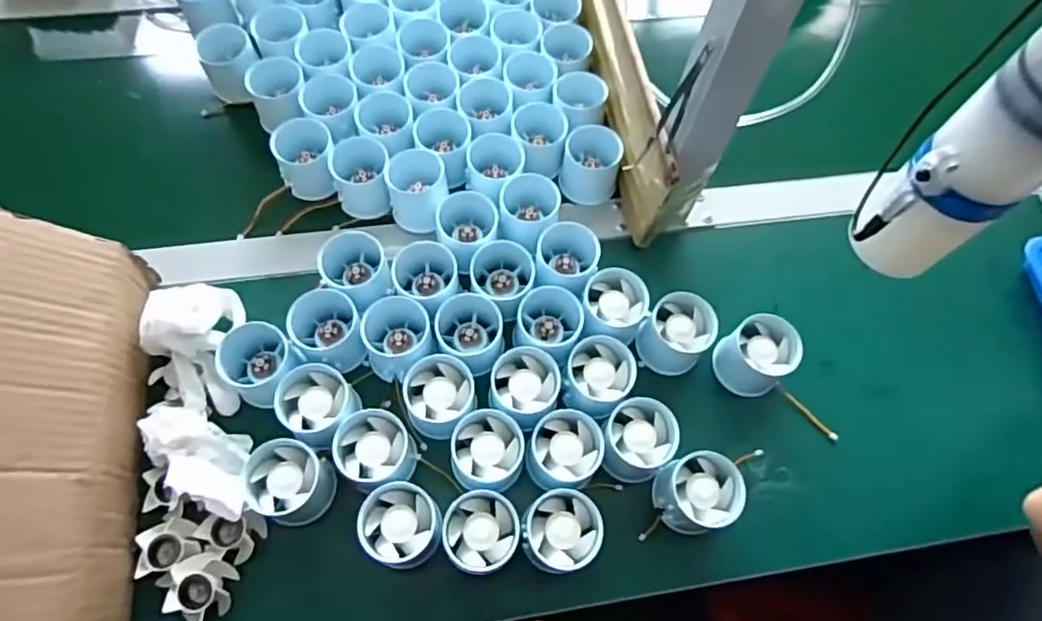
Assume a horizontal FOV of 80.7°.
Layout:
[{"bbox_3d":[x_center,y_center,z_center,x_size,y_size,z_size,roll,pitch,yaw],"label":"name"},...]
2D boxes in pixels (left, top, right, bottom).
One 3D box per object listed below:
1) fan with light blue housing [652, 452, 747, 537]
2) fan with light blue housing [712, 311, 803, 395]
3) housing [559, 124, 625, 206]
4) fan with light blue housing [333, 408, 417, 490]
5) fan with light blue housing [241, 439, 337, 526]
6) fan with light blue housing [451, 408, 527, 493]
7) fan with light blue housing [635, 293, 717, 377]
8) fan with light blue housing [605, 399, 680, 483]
[{"bbox_3d":[0.131,0.134,0.451,0.054,0.041,0.051,-15,67,-9],"label":"fan with light blue housing"},{"bbox_3d":[0.192,0.038,0.502,0.053,0.053,0.053,-32,70,-16],"label":"fan with light blue housing"},{"bbox_3d":[0.066,-0.135,0.573,0.053,0.049,0.054,19,66,6],"label":"housing"},{"bbox_3d":[-0.107,0.102,0.453,0.051,0.042,0.051,1,65,-2],"label":"fan with light blue housing"},{"bbox_3d":[-0.167,0.123,0.440,0.053,0.051,0.051,1,65,-2],"label":"fan with light blue housing"},{"bbox_3d":[-0.024,0.105,0.456,0.051,0.040,0.053,3,65,-1],"label":"fan with light blue housing"},{"bbox_3d":[0.128,0.021,0.507,0.053,0.051,0.052,1,65,-2],"label":"fan with light blue housing"},{"bbox_3d":[0.088,0.098,0.467,0.051,0.042,0.053,1,65,-2],"label":"fan with light blue housing"}]

